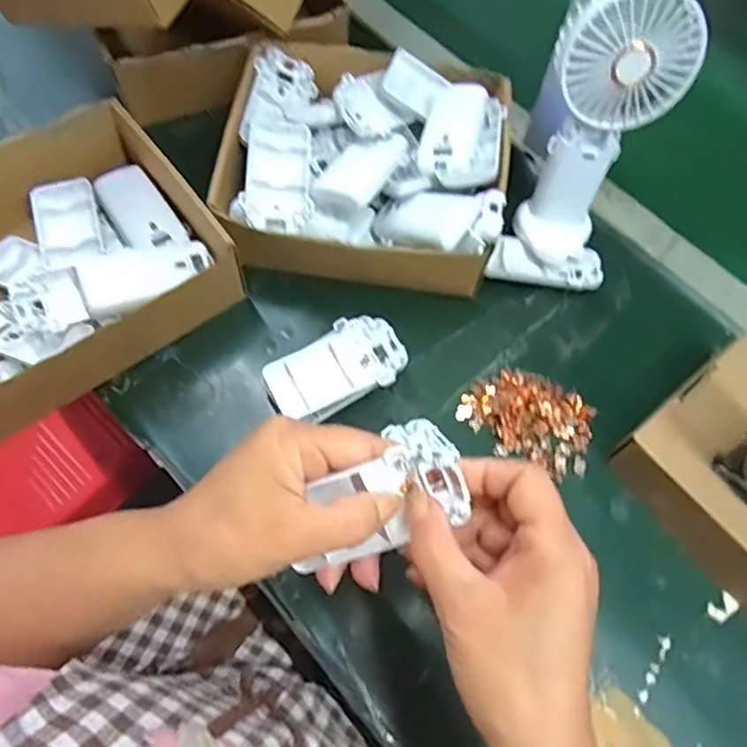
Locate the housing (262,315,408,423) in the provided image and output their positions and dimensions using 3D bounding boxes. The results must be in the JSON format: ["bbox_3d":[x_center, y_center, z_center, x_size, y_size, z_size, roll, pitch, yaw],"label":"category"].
[{"bbox_3d":[-0.027,0.002,0.441,0.098,0.041,0.062,-34,71,-15],"label":"housing"}]

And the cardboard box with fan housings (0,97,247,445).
[{"bbox_3d":[-0.232,-0.075,0.448,0.223,0.073,0.178,-34,71,-15],"label":"cardboard box with fan housings"}]

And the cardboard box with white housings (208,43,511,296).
[{"bbox_3d":[-0.004,-0.167,0.490,0.208,0.085,0.201,6,66,2],"label":"cardboard box with white housings"}]

